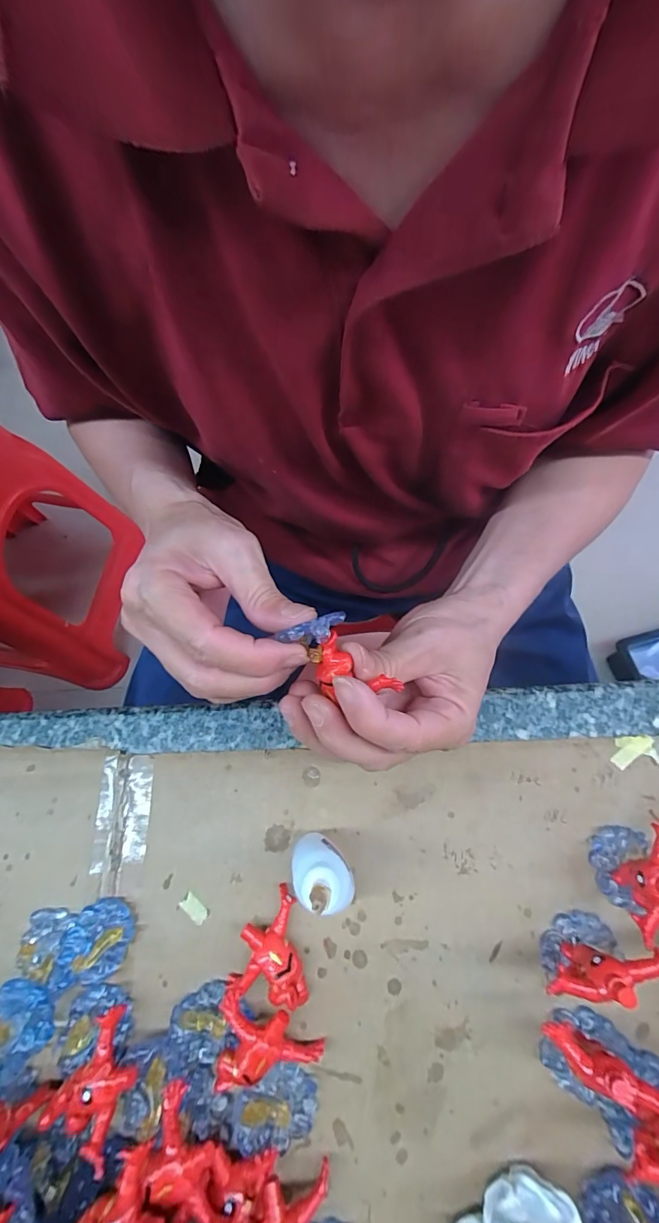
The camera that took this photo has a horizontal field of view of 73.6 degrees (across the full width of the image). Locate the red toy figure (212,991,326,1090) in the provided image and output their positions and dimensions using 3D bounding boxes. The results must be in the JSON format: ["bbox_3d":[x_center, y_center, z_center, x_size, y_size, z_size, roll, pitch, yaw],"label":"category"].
[{"bbox_3d":[-0.027,0.194,0.203,0.046,0.016,0.031,-1,70,2],"label":"red toy figure"}]

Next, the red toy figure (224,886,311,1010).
[{"bbox_3d":[-0.026,0.162,0.216,0.036,0.015,0.044,10,71,6],"label":"red toy figure"}]

